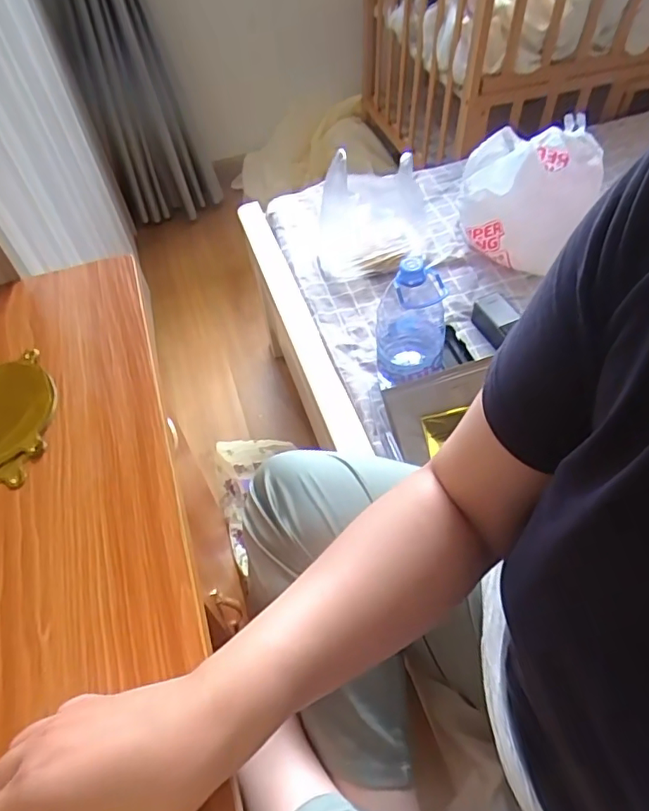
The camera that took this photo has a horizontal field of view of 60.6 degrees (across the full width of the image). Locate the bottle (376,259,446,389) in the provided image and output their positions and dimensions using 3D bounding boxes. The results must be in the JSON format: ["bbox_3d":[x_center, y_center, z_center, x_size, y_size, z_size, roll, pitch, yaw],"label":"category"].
[{"bbox_3d":[0.136,-0.120,0.819,0.109,0.227,0.111,-7,53,-1],"label":"bottle"}]

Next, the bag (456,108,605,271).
[{"bbox_3d":[0.360,-0.367,0.984,0.235,0.206,0.160,-3,53,3],"label":"bag"}]

